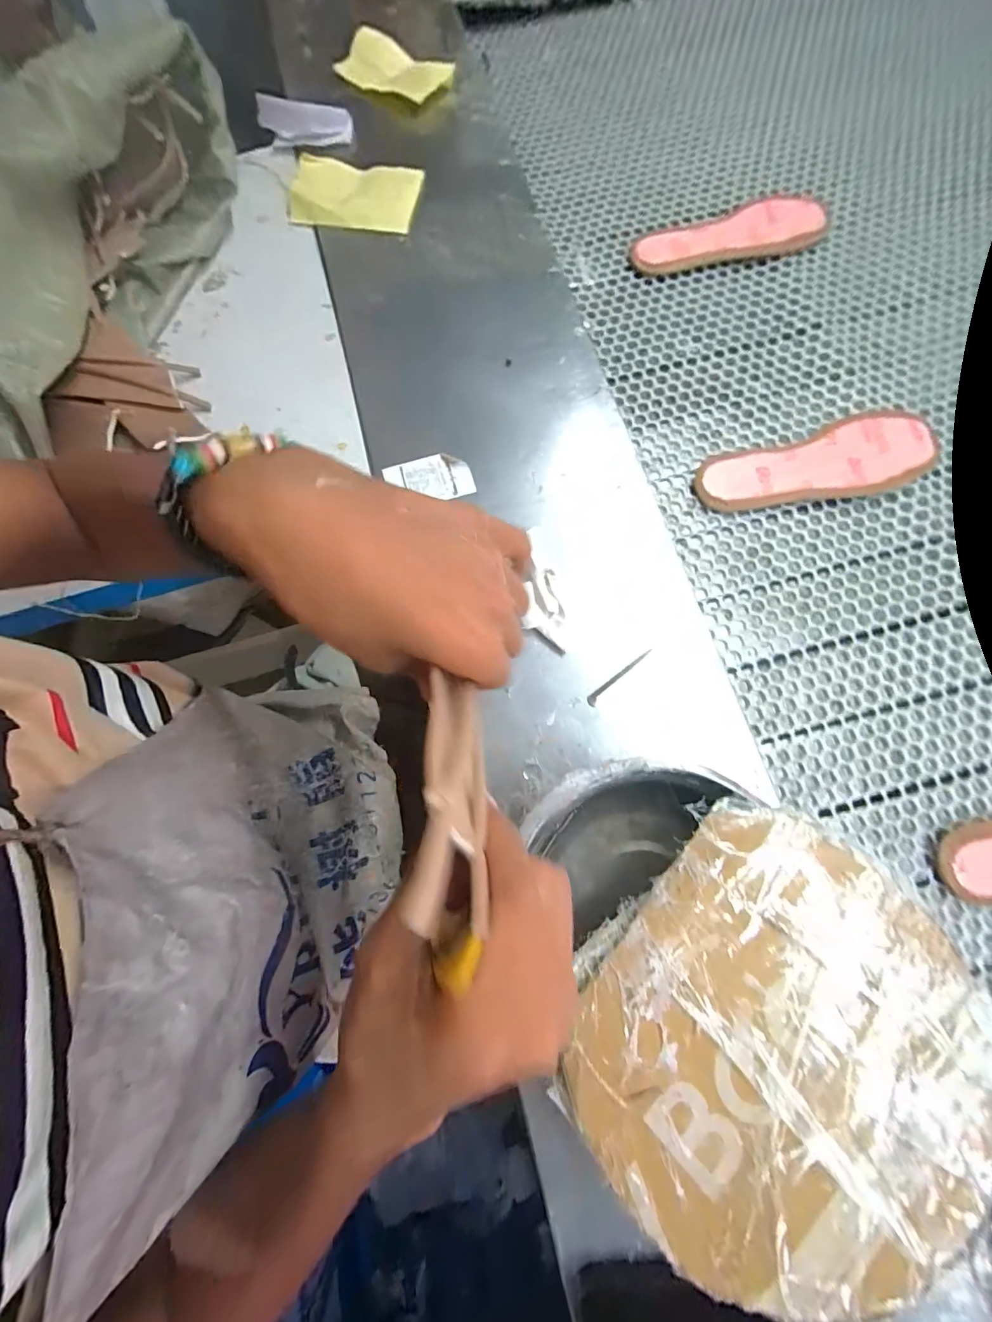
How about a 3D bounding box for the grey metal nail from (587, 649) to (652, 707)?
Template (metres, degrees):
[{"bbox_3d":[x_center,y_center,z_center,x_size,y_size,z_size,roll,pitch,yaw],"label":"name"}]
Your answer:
[{"bbox_3d":[0.103,0.013,0.356,0.069,0.006,0.008,-39,79,-9],"label":"grey metal nail"}]

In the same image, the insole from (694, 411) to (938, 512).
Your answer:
[{"bbox_3d":[0.311,-0.187,0.416,0.227,0.020,0.078,-13,76,-3],"label":"insole"}]

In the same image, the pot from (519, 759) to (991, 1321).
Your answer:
[{"bbox_3d":[0.153,0.198,0.278,0.219,0.094,0.252,-1,76,0],"label":"pot"}]

